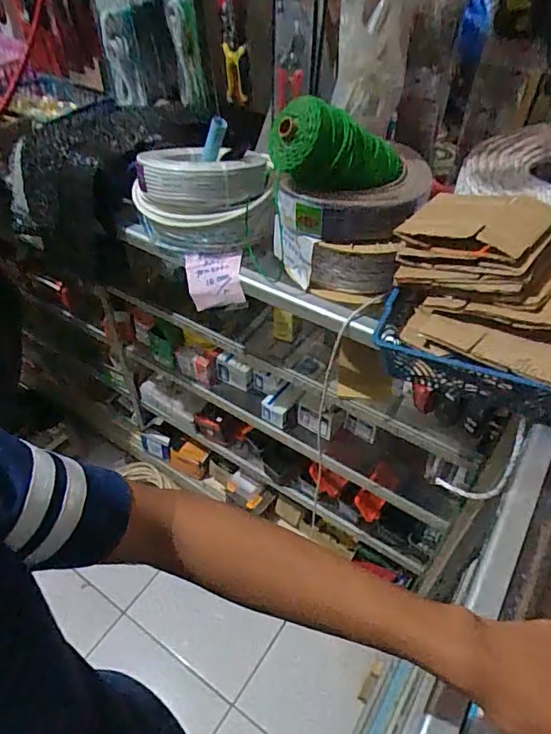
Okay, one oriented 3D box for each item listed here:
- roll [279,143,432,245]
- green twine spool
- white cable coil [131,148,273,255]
[{"bbox_3d":[0.154,-0.282,0.820,0.193,0.071,0.247,30,53,26],"label":"roll"},{"bbox_3d":[0.080,-0.324,0.738,0.172,0.110,0.095,-7,46,-7],"label":"green twine spool"},{"bbox_3d":[-0.135,-0.325,0.948,0.243,0.149,0.203,22,49,20],"label":"white cable coil"}]

